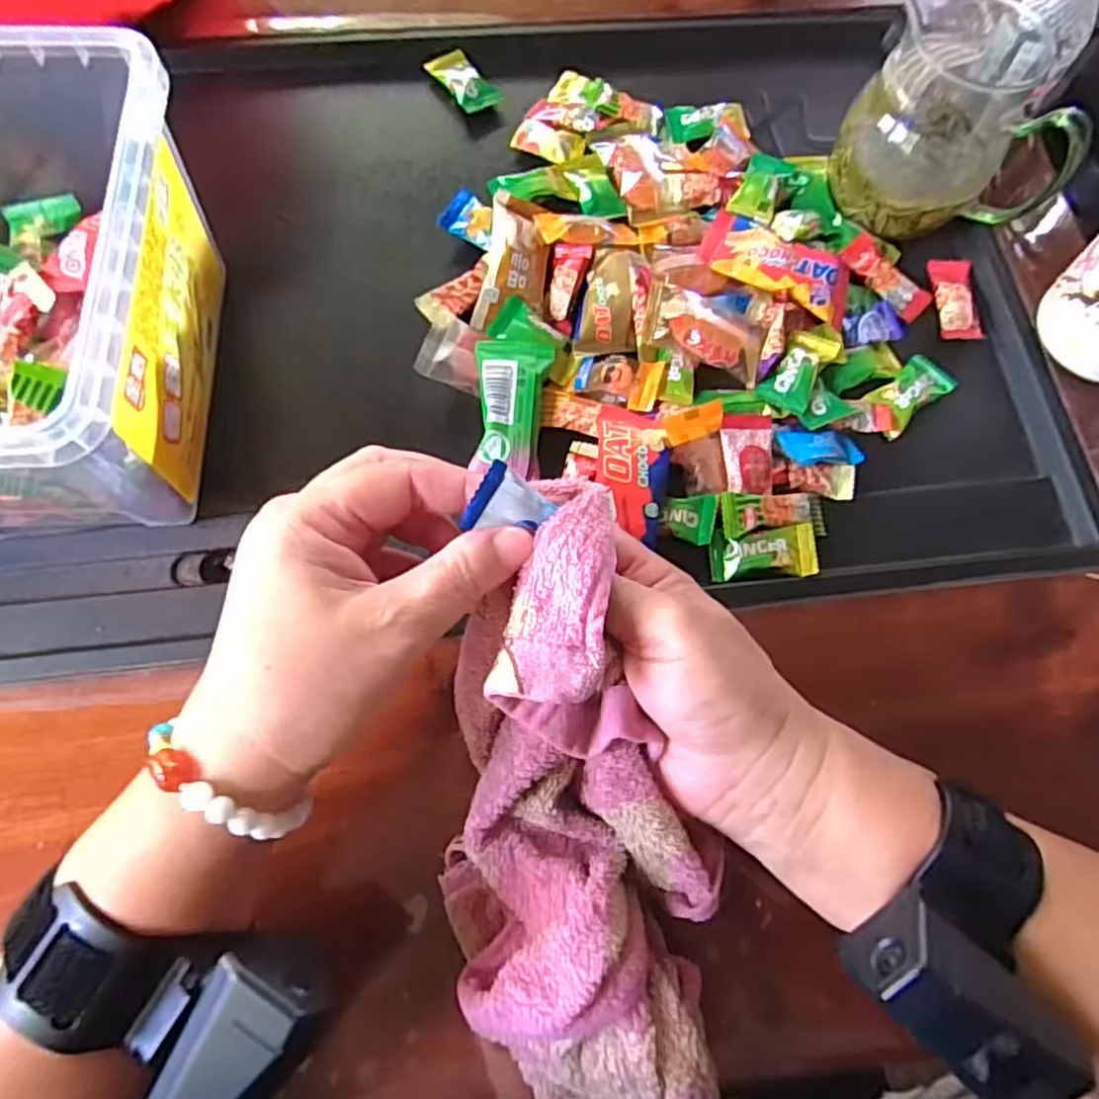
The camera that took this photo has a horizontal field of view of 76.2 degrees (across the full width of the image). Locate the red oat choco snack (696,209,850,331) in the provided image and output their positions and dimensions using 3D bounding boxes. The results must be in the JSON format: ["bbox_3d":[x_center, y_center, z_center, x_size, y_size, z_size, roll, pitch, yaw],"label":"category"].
[{"bbox_3d":[0.126,-0.155,0.387,0.084,0.019,0.042,23,72,6],"label":"red oat choco snack"}]

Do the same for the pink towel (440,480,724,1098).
[{"bbox_3d":[0.007,0.102,0.253,0.091,0.055,0.242,-6,92,-4],"label":"pink towel"}]

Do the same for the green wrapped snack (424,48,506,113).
[{"bbox_3d":[-0.055,-0.296,0.445,0.028,0.011,0.049,-40,77,-14],"label":"green wrapped snack"}]

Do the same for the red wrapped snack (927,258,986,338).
[{"bbox_3d":[0.236,-0.147,0.405,0.024,0.009,0.058,1,71,-2],"label":"red wrapped snack"}]

